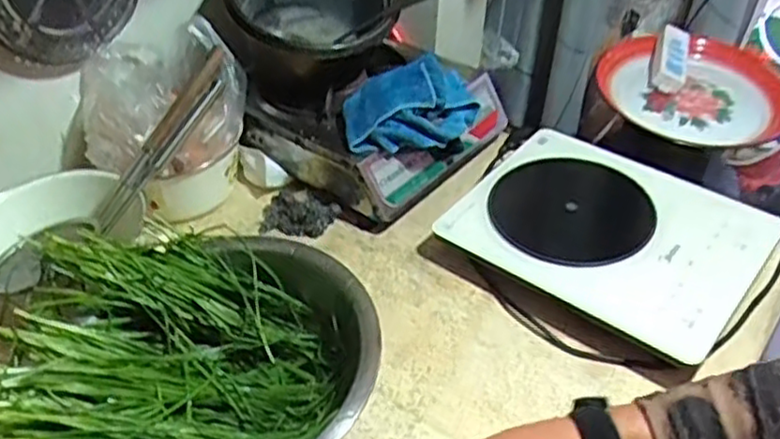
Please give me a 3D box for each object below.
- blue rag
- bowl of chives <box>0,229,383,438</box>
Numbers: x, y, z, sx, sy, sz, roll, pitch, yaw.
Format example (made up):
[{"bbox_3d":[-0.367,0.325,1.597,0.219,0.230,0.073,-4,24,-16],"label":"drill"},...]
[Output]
[{"bbox_3d":[0.033,-0.167,0.978,0.185,0.083,0.158,-1,43,-2],"label":"blue rag"},{"bbox_3d":[-0.193,0.148,0.727,0.352,0.145,0.309,-3,43,-4],"label":"bowl of chives"}]

